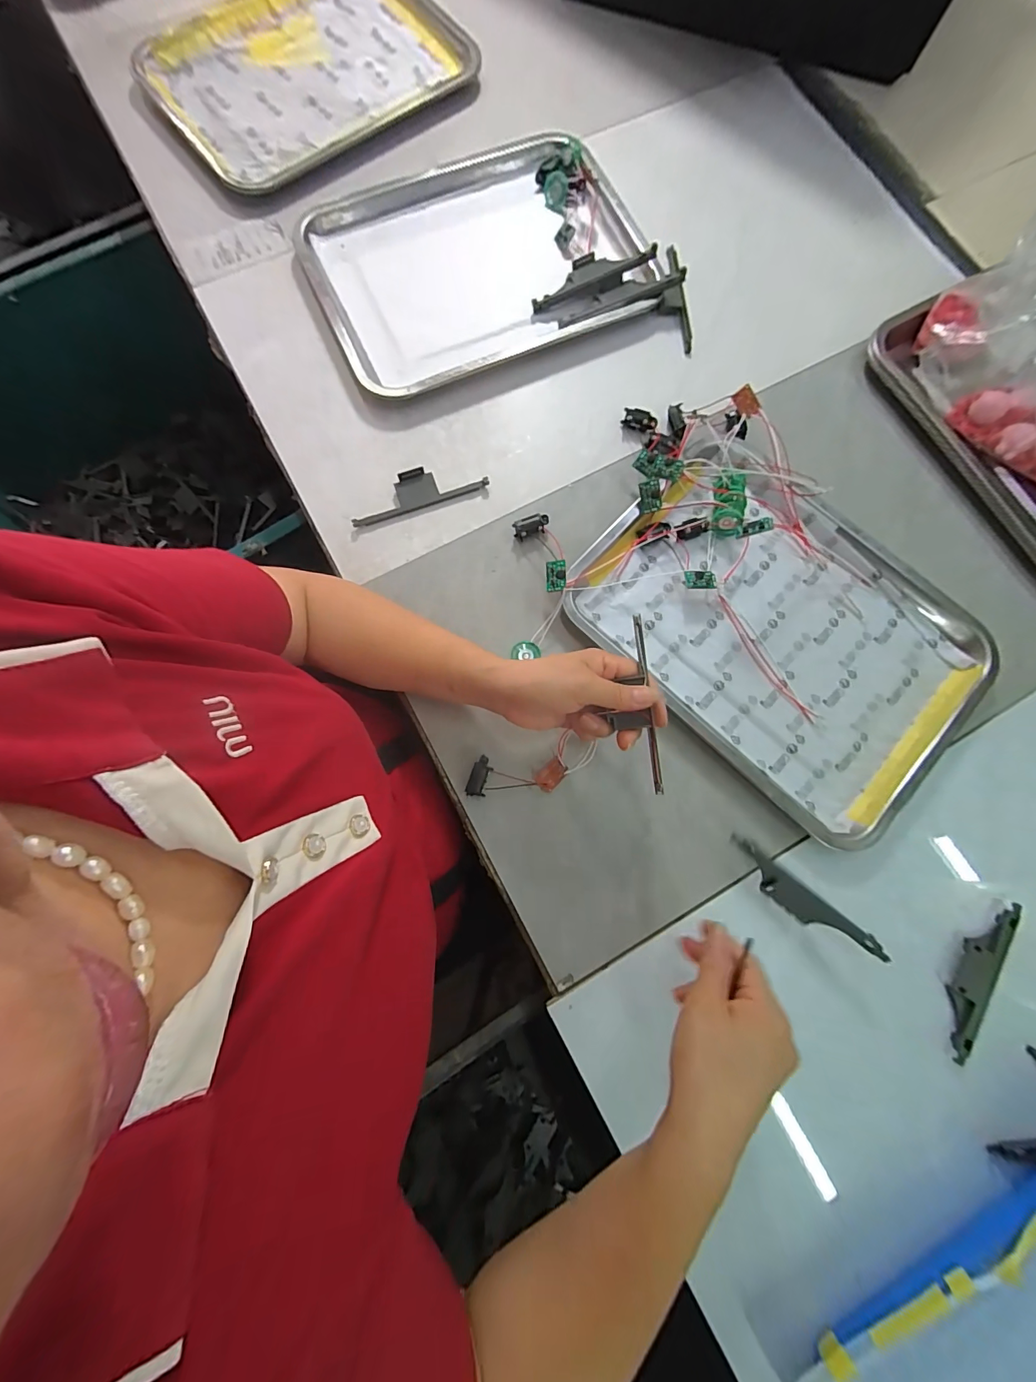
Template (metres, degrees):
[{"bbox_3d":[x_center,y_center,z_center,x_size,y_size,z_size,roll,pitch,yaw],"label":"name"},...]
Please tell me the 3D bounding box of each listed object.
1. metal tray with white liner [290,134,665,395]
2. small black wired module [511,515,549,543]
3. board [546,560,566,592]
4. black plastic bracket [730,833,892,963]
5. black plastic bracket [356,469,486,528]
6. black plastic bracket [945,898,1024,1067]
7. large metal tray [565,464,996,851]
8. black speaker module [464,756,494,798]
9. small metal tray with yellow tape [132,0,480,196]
[{"bbox_3d":[-0.044,-0.477,0.482,0.353,0.021,0.269,-23,81,-5],"label":"metal tray with white liner"},{"bbox_3d":[0.013,-0.160,0.427,0.035,0.012,0.018,-20,80,-5],"label":"small black wired module"},{"bbox_3d":[0.034,-0.105,0.397,0.018,0.004,0.028,-1,91,15],"label":"board"},{"bbox_3d":[0.229,0.172,0.357,0.135,0.006,0.029,38,121,12],"label":"black plastic bracket"},{"bbox_3d":[-0.100,-0.199,0.433,0.136,0.013,0.036,-20,80,-5],"label":"black plastic bracket"},{"bbox_3d":[0.381,0.235,0.360,0.028,0.008,0.133,32,80,5],"label":"black plastic bracket"},{"bbox_3d":[0.243,-0.055,0.410,0.344,0.025,0.252,41,81,6],"label":"large metal tray"},{"bbox_3d":[-0.033,0.075,0.377,0.017,0.007,0.037,18,94,2],"label":"black speaker module"},{"bbox_3d":[-0.253,-0.752,0.520,0.338,0.025,0.275,-35,82,-7],"label":"small metal tray with yellow tape"}]

